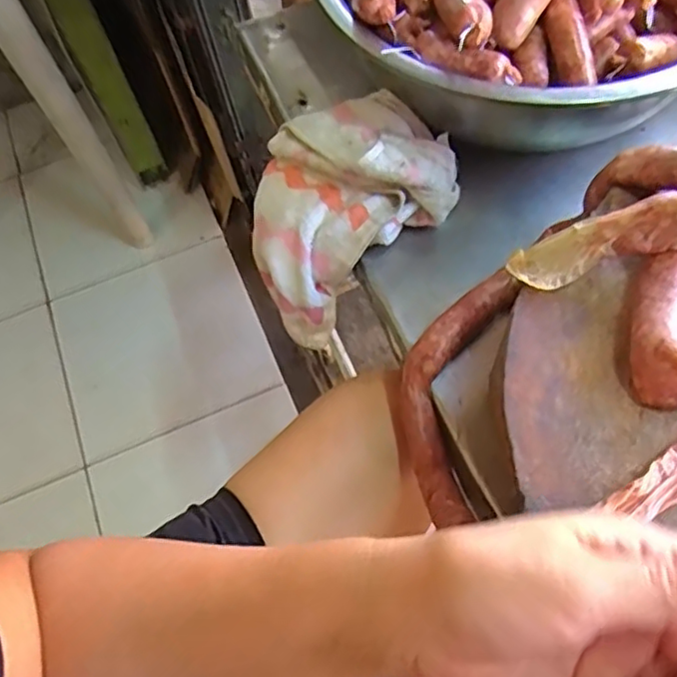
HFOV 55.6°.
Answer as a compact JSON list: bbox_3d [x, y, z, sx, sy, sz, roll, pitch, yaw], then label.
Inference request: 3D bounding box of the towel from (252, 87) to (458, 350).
[{"bbox_3d":[-0.009,-0.112,0.544,0.152,0.059,0.204,45,107,7],"label":"towel"}]

